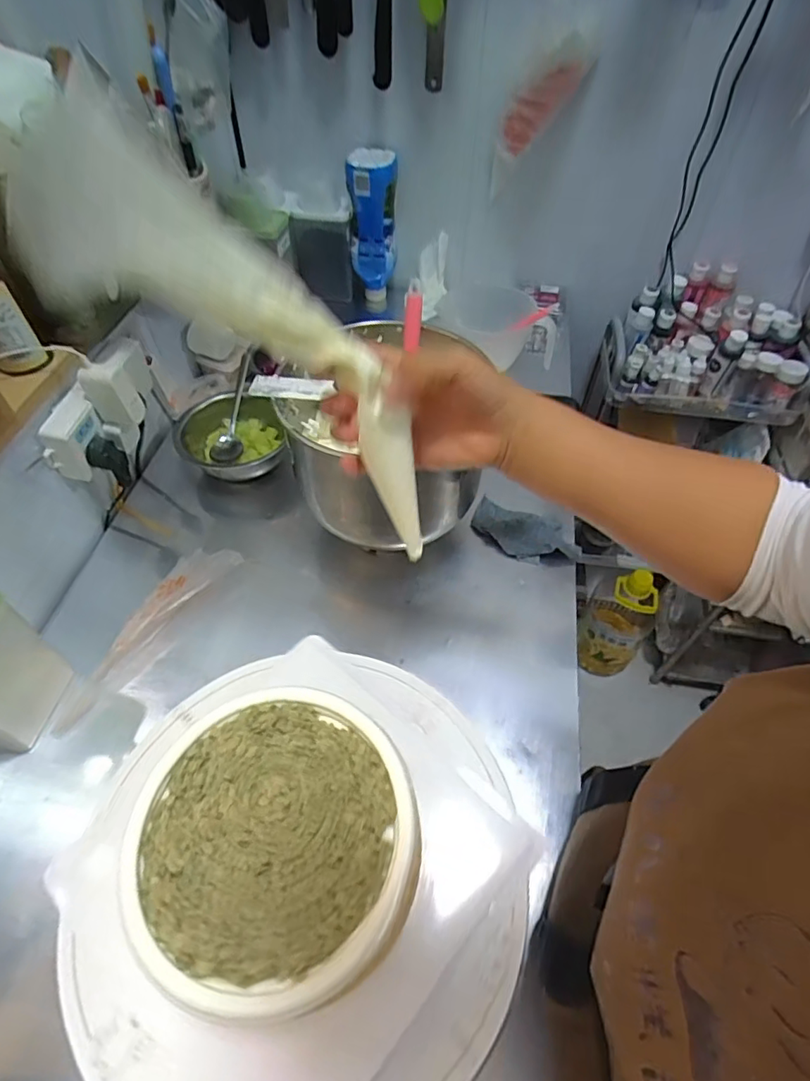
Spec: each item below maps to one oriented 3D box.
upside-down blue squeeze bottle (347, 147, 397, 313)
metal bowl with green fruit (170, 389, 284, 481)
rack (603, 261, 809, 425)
[{"bbox_3d":[-0.058,-0.568,1.022,0.085,0.243,0.087,1,53,0],"label":"upside-down blue squeeze bottle"},{"bbox_3d":[-0.244,-0.138,0.767,0.163,0.060,0.129,30,58,20],"label":"metal bowl with green fruit"},{"bbox_3d":[0.524,-0.345,0.954,0.308,0.158,0.196,7,53,4],"label":"rack"}]

